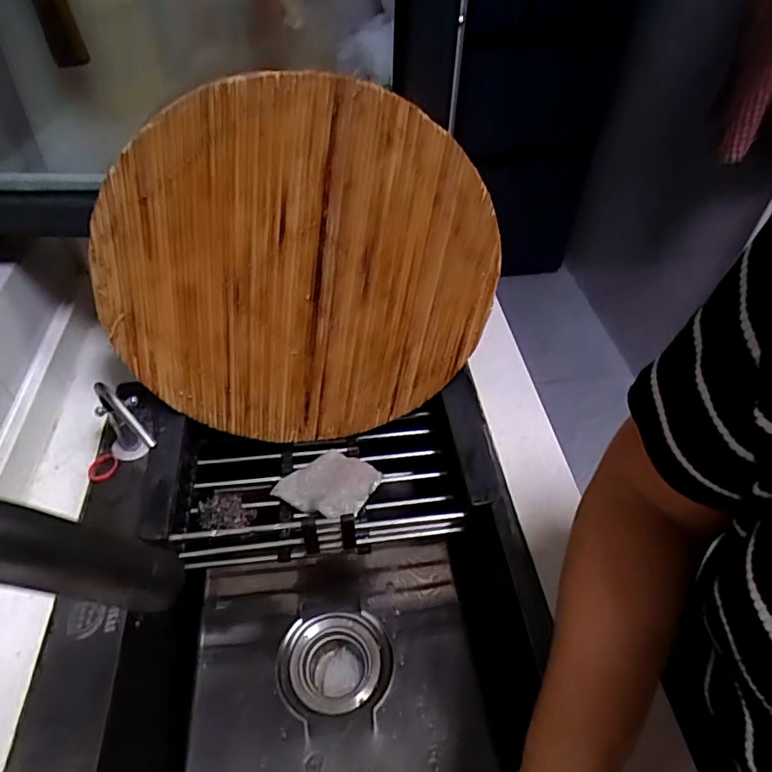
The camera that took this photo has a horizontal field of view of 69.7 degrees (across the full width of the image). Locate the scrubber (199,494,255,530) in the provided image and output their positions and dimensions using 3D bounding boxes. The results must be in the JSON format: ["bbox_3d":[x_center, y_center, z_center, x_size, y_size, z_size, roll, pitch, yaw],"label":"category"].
[{"bbox_3d":[-0.186,0.148,0.646,0.058,0.029,0.050,-13,48,-14],"label":"scrubber"}]

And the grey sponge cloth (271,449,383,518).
[{"bbox_3d":[-0.072,0.118,0.679,0.107,0.028,0.081,20,49,16],"label":"grey sponge cloth"}]

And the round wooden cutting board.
[{"bbox_3d":[-0.087,-0.099,0.584,0.397,0.399,0.027,-6,40,-5],"label":"round wooden cutting board"}]

